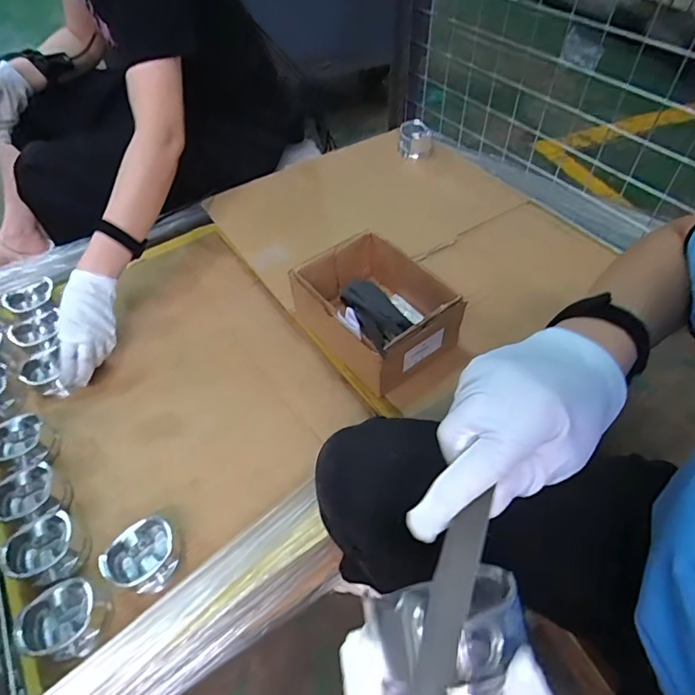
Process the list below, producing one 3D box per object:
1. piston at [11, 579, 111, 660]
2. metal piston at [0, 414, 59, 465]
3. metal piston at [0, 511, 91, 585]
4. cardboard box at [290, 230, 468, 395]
[{"bbox_3d":[-0.302,0.294,0.506,0.068,0.047,0.073,-1,52,1],"label":"piston"},{"bbox_3d":[-0.441,0.132,0.635,0.075,0.046,0.068,-30,57,-20],"label":"metal piston"},{"bbox_3d":[-0.350,0.235,0.550,0.075,0.052,0.078,-1,52,1],"label":"metal piston"},{"bbox_3d":[0.035,-0.054,0.646,0.149,0.103,0.202,-32,58,-21],"label":"cardboard box"}]

